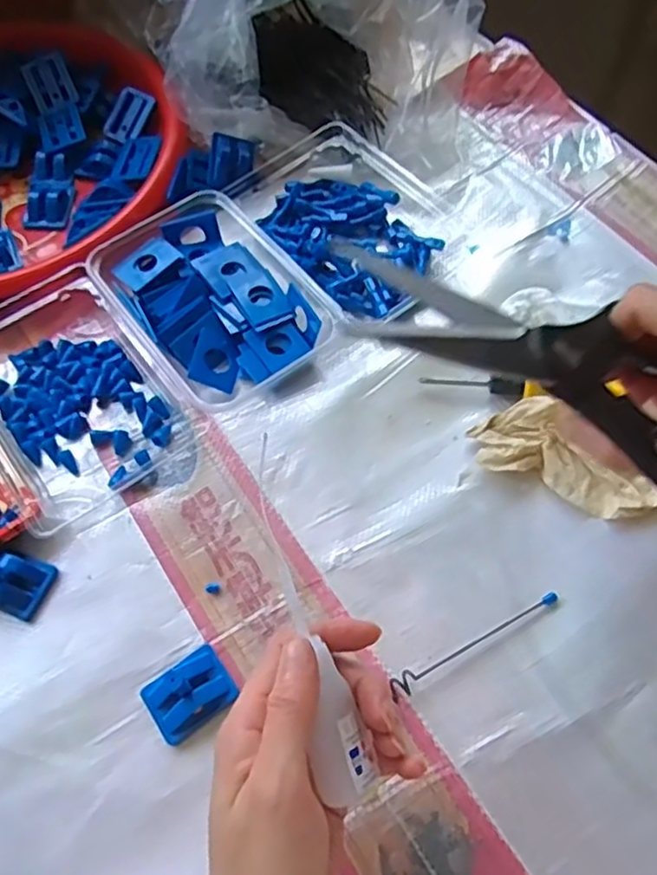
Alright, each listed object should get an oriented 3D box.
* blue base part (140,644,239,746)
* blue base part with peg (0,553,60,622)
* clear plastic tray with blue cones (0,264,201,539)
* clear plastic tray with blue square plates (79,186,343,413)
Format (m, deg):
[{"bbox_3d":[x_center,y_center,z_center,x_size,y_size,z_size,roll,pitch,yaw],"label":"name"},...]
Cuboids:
[{"bbox_3d":[-0.074,0.135,0.363,0.044,0.018,0.036,-33,66,-14],"label":"blue base part"},{"bbox_3d":[-0.183,0.076,0.382,0.039,0.042,0.033,19,65,11],"label":"blue base part with peg"},{"bbox_3d":[-0.176,-0.033,0.451,0.115,0.034,0.171,-35,67,-15],"label":"clear plastic tray with blue cones"},{"bbox_3d":[-0.081,-0.096,0.470,0.111,0.032,0.153,-39,68,-17],"label":"clear plastic tray with blue square plates"}]

